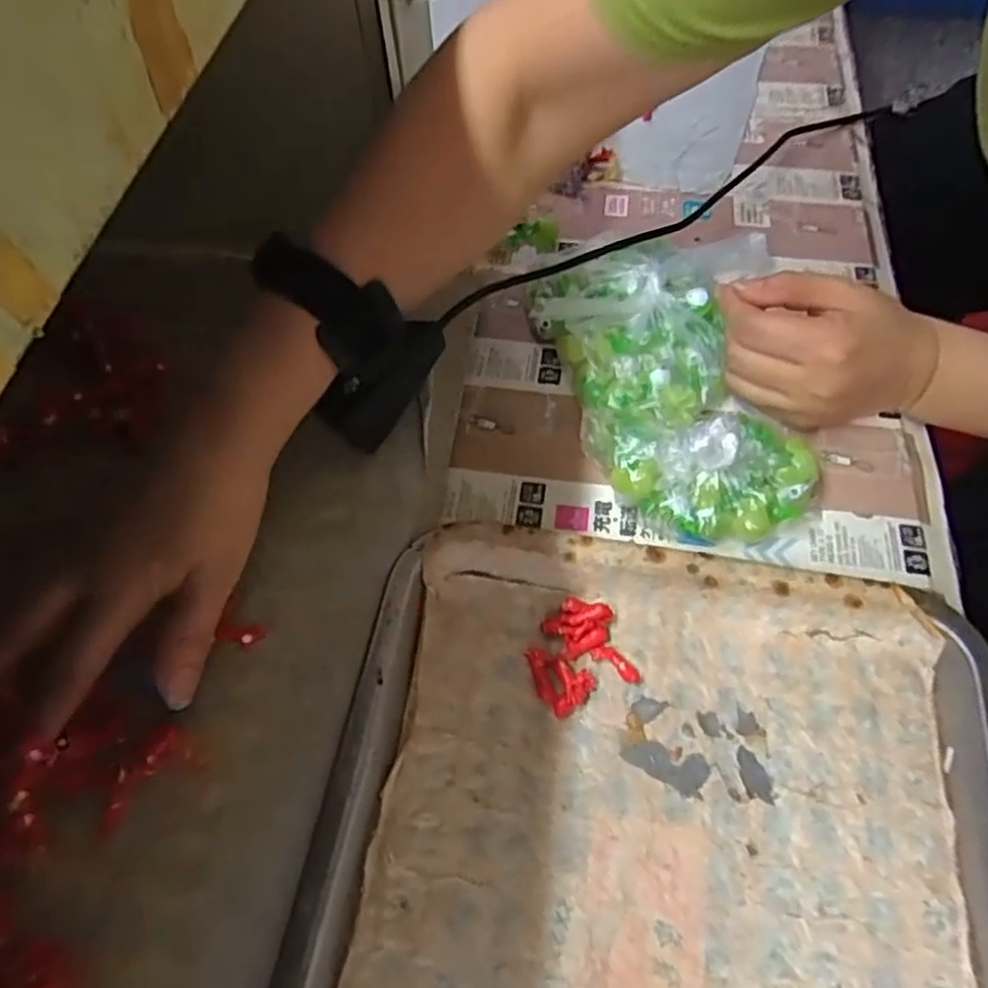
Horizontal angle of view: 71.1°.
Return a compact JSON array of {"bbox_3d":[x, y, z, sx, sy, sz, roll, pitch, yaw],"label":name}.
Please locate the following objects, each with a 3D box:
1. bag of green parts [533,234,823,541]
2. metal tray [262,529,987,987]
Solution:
[{"bbox_3d":[0.097,-0.073,0.373,0.129,0.049,0.200,-3,62,-4],"label":"bag of green parts"},{"bbox_3d":[0.058,0.160,0.244,0.263,0.031,0.303,10,61,3],"label":"metal tray"}]

